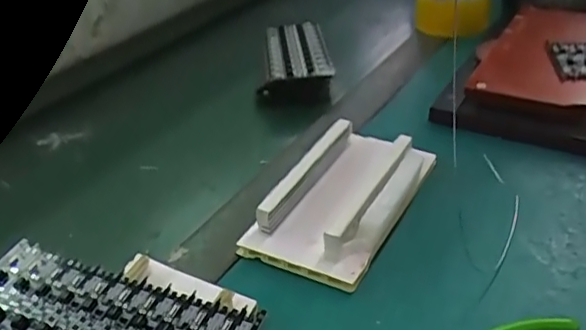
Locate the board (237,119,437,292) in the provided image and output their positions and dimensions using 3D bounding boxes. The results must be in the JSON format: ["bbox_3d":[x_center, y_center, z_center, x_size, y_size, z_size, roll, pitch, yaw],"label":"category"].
[{"bbox_3d":[0.045,0.021,0.446,0.093,0.039,0.171,17,39,30],"label":"board"}]

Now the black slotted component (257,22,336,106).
[{"bbox_3d":[0.002,-0.125,0.680,0.076,0.035,0.171,-5,33,1],"label":"black slotted component"}]

